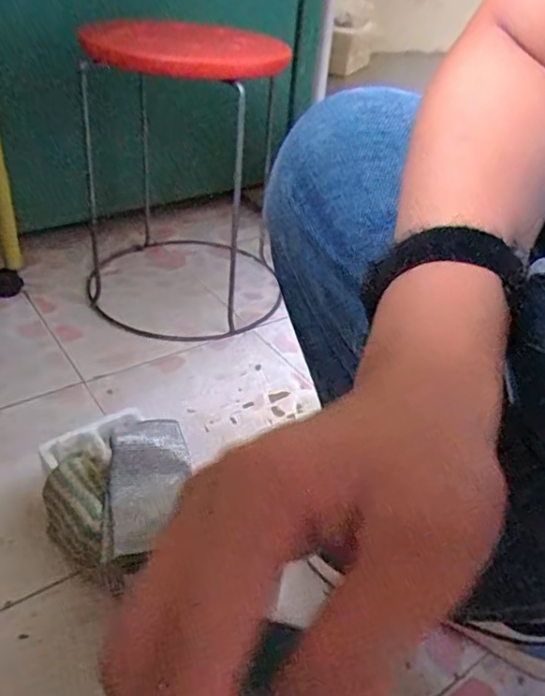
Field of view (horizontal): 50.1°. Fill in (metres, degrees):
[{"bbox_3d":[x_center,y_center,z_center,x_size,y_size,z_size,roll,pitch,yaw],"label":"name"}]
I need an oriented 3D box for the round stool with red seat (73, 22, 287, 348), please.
[{"bbox_3d":[-0.142,-0.317,1.000,0.377,0.449,0.426,-7,38,-16],"label":"round stool with red seat"}]

